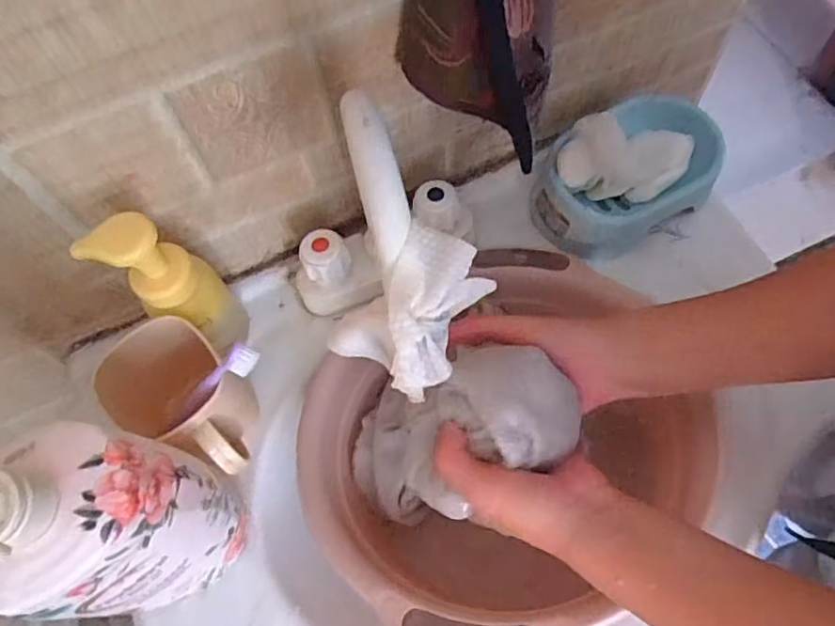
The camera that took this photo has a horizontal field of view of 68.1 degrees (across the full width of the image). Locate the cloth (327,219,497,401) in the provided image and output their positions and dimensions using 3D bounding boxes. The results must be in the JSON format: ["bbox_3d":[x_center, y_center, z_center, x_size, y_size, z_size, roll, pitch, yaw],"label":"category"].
[{"bbox_3d":[0.002,-0.001,0.304,0.059,0.047,0.077,40,74,19],"label":"cloth"}]

